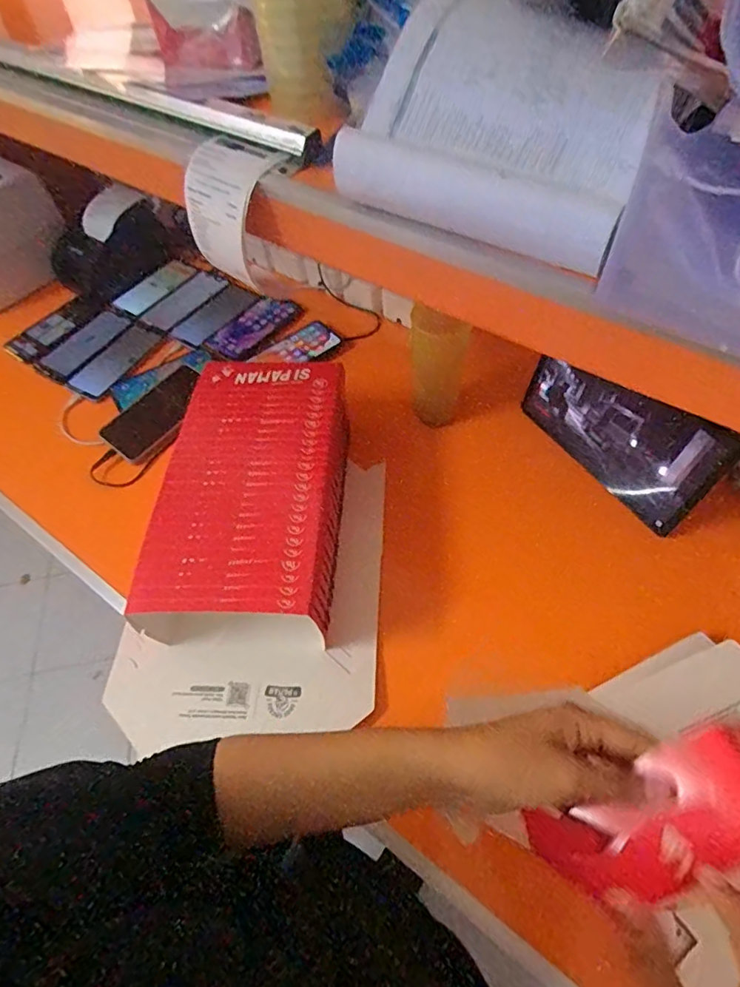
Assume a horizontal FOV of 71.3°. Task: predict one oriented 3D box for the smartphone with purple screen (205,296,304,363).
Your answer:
[{"bbox_3d":[-0.194,-0.279,0.853,0.081,0.013,0.153,37,67,24],"label":"smartphone with purple screen"}]

